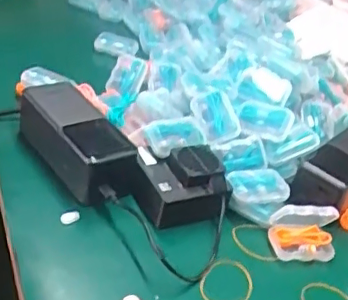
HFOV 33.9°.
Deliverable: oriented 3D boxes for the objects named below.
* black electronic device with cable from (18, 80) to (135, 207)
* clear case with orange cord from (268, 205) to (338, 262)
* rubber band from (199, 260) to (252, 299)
[{"bbox_3d":[-0.087,-0.007,0.513,0.057,0.051,0.141,-14,42,-36],"label":"black electronic device with cable"},{"bbox_3d":[0.112,0.068,0.483,0.057,0.041,0.033,10,33,-7],"label":"clear case with orange cord"},{"bbox_3d":[0.041,0.106,0.448,0.039,0.004,0.051,37,44,19],"label":"rubber band"}]

